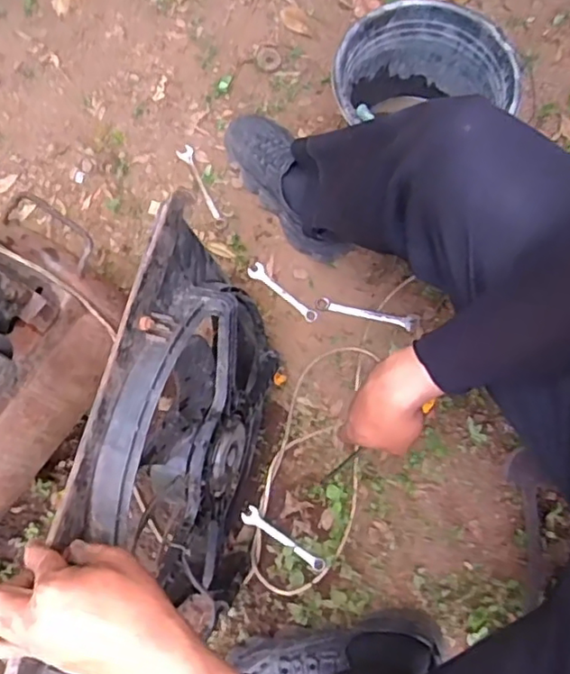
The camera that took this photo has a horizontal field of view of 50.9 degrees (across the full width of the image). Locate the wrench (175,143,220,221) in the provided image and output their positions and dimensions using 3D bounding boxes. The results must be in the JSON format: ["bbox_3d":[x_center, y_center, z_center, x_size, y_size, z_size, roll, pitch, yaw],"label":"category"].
[{"bbox_3d":[-0.156,-0.277,1.074,0.028,0.012,0.161,-23,76,-3],"label":"wrench"}]

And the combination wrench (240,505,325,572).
[{"bbox_3d":[-0.003,0.298,0.881,0.139,0.011,0.025,34,80,11],"label":"combination wrench"}]

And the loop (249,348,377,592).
[{"bbox_3d":[0.048,0.188,0.911,0.137,0.027,0.381,12,77,6],"label":"loop"}]

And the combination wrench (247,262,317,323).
[{"bbox_3d":[-0.002,-0.077,1.021,0.147,0.008,0.026,40,81,12],"label":"combination wrench"}]

